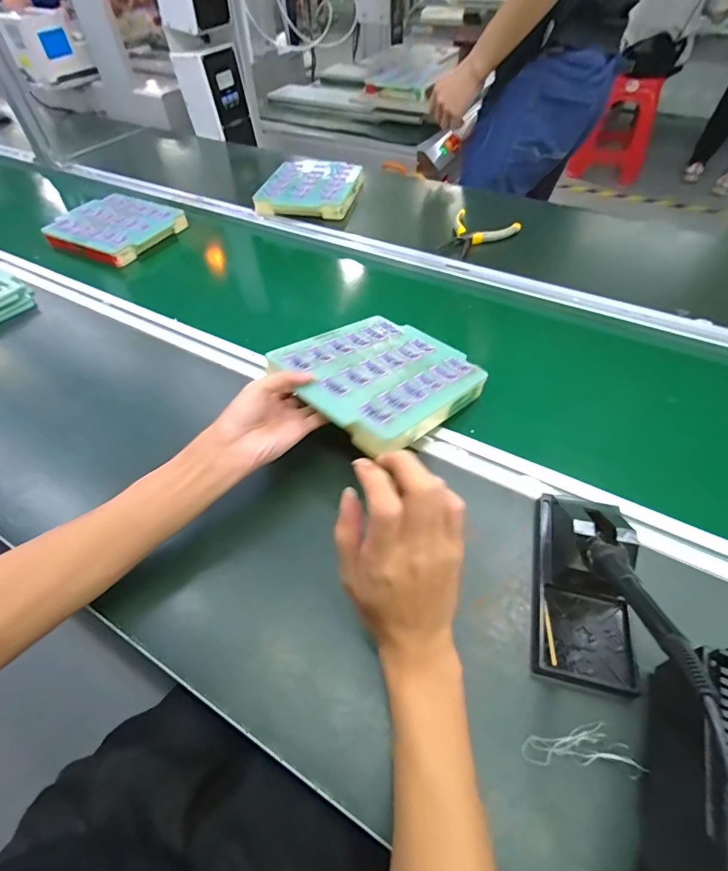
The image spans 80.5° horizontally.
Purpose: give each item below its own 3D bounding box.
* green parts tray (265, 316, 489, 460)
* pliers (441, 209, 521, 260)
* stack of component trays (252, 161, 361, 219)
[{"bbox_3d":[0.019,-0.069,0.491,0.177,0.024,0.217,37,47,26],"label":"green parts tray"},{"bbox_3d":[0.205,-0.352,0.763,0.113,0.027,0.125,20,54,18],"label":"pliers"},{"bbox_3d":[-0.110,-0.512,0.890,0.194,0.052,0.207,9,51,9],"label":"stack of component trays"}]

